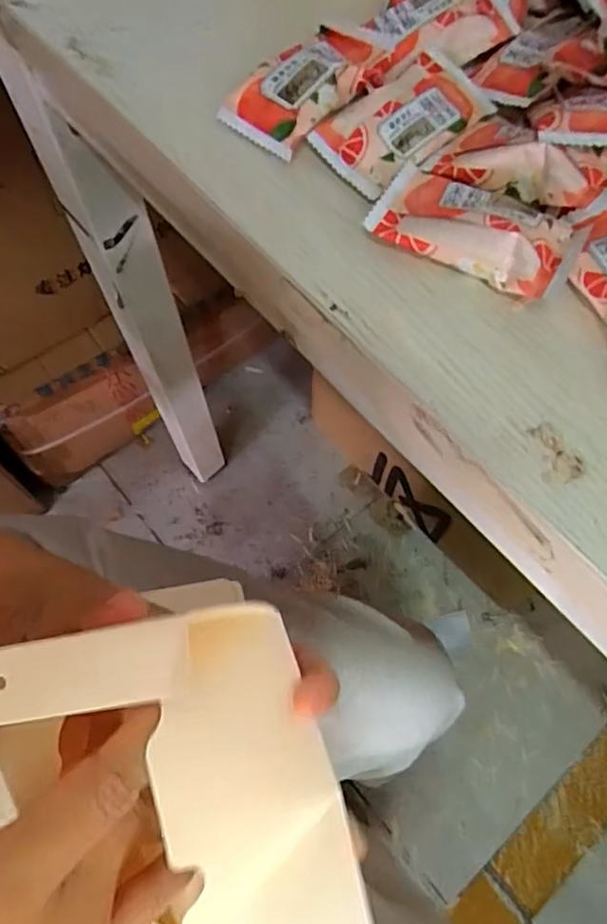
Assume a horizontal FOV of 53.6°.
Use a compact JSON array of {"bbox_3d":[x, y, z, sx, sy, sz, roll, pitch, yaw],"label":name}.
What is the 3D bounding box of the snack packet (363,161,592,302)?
[{"bbox_3d":[0.064,-0.087,0.220,0.073,0.015,0.038,27,69,10],"label":"snack packet"}]

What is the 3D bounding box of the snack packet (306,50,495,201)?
[{"bbox_3d":[0.041,-0.141,0.243,0.076,0.012,0.038,-41,73,-17],"label":"snack packet"}]

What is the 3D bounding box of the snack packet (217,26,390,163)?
[{"bbox_3d":[0.001,-0.158,0.249,0.036,0.015,0.066,39,71,14],"label":"snack packet"}]

